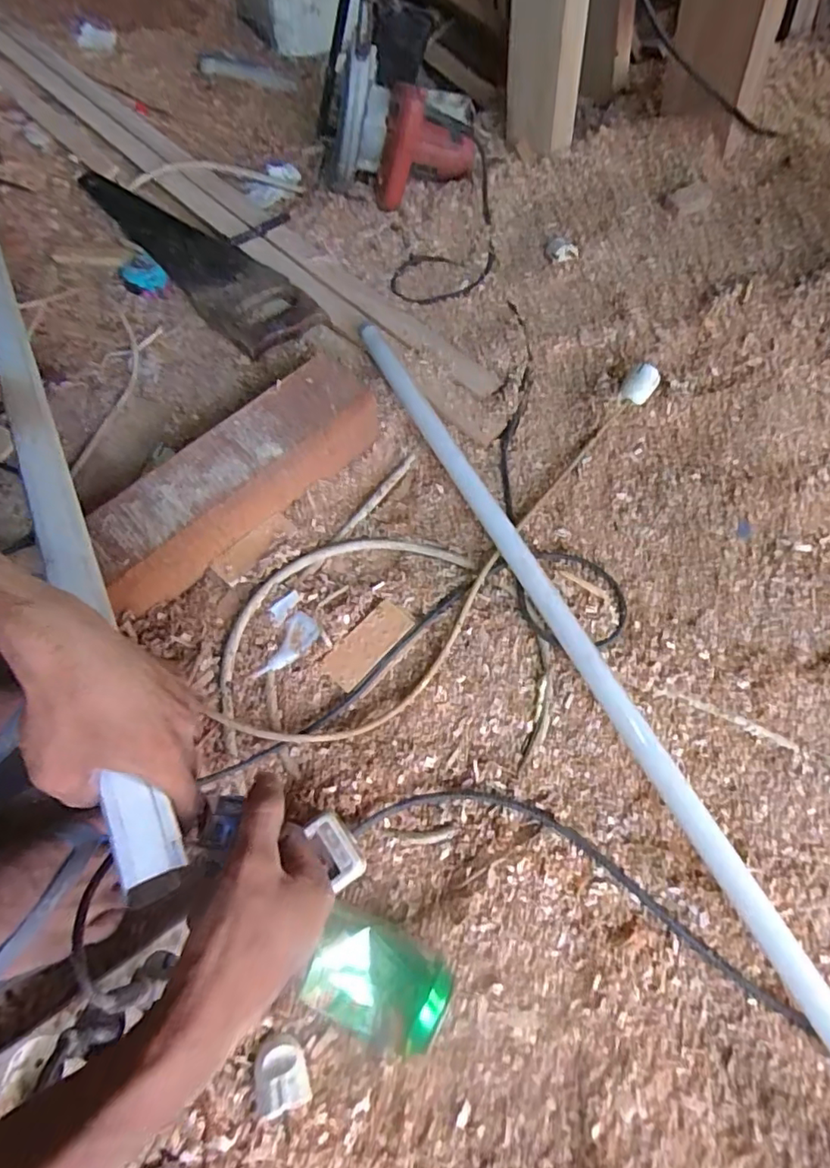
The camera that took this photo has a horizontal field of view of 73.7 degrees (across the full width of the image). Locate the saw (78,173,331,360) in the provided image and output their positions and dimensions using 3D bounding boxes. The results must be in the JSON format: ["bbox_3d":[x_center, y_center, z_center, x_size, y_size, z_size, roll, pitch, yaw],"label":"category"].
[{"bbox_3d":[-0.346,-0.513,0.827,0.110,0.028,0.573,-38,65,-11],"label":"saw"}]

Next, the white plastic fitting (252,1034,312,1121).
[{"bbox_3d":[-0.094,0.342,0.383,0.032,0.025,0.042,-24,66,-14],"label":"white plastic fitting"}]

